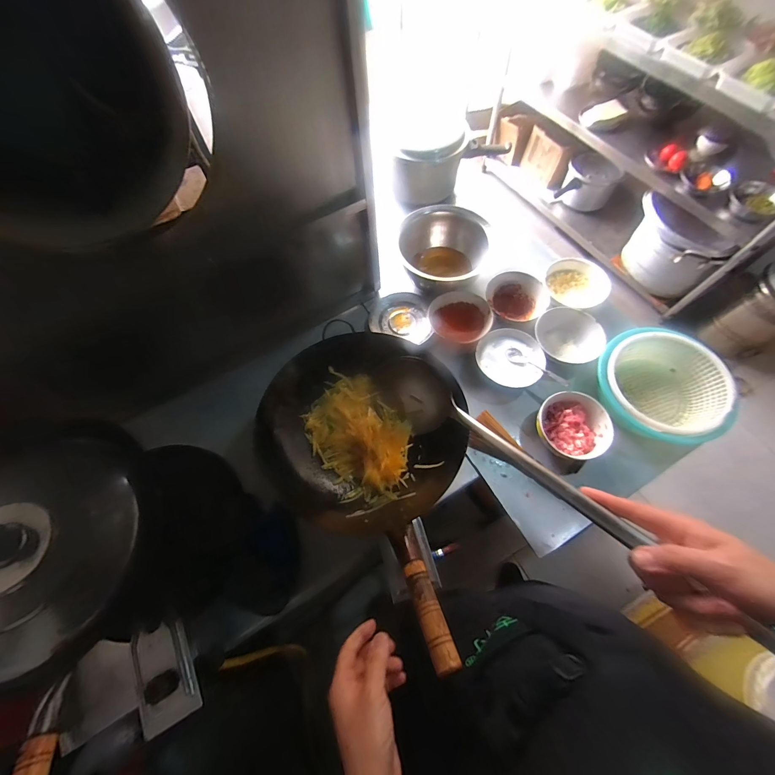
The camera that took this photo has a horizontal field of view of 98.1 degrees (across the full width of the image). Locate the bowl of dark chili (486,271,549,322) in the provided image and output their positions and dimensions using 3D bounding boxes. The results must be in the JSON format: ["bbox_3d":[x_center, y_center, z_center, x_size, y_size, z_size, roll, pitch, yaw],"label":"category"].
[{"bbox_3d":[0.338,-0.233,0.906,0.145,0.076,0.139,-1,66,2],"label":"bowl of dark chili"}]

